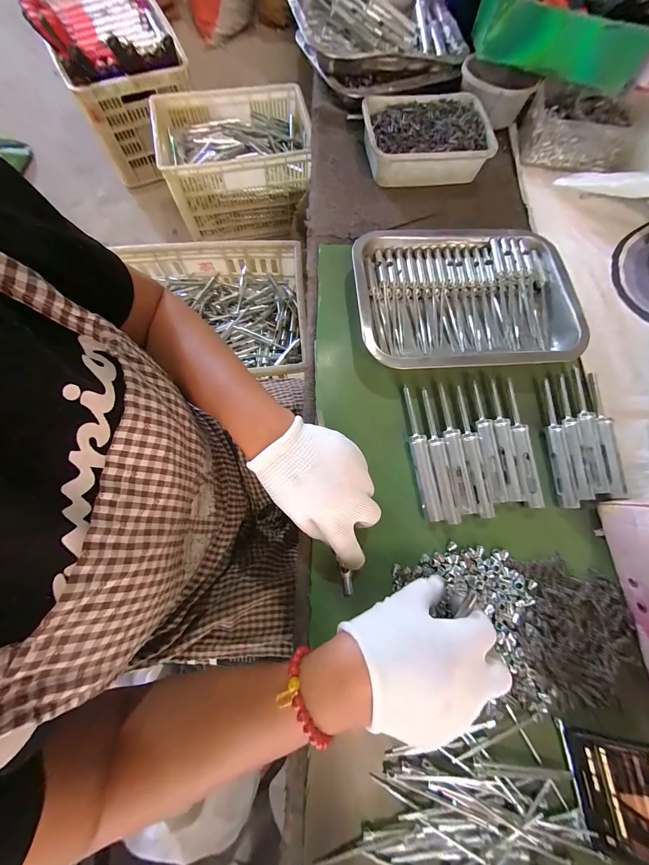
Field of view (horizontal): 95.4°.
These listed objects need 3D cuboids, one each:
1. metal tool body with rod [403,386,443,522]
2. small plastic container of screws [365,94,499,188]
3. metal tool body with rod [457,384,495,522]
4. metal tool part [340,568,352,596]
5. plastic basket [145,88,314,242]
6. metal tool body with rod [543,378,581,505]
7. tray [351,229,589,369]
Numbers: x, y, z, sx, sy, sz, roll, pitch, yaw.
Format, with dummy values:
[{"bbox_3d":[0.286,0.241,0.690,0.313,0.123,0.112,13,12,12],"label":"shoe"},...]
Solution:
[{"bbox_3d":[0.101,0.021,0.312,0.015,0.013,0.139,-7,75,-4],"label":"metal tool body with rod"},{"bbox_3d":[0.146,-0.425,0.427,0.176,0.044,0.128,-4,75,-3],"label":"small plastic container of screws"},{"bbox_3d":[0.158,0.018,0.321,0.020,0.016,0.142,-3,75,-3],"label":"metal tool body with rod"},{"bbox_3d":[0.021,0.142,0.281,0.009,0.006,0.024,-8,78,-3],"label":"metal tool part"},{"bbox_3d":[-0.277,-0.868,0.972,0.445,0.230,0.307,-6,75,-4],"label":"plastic basket"},{"bbox_3d":[0.255,0.011,0.326,0.016,0.012,0.139,-2,75,-3],"label":"metal tool body with rod"},{"bbox_3d":[0.166,-0.160,0.357,0.255,0.035,0.187,-3,75,-3],"label":"tray"}]

